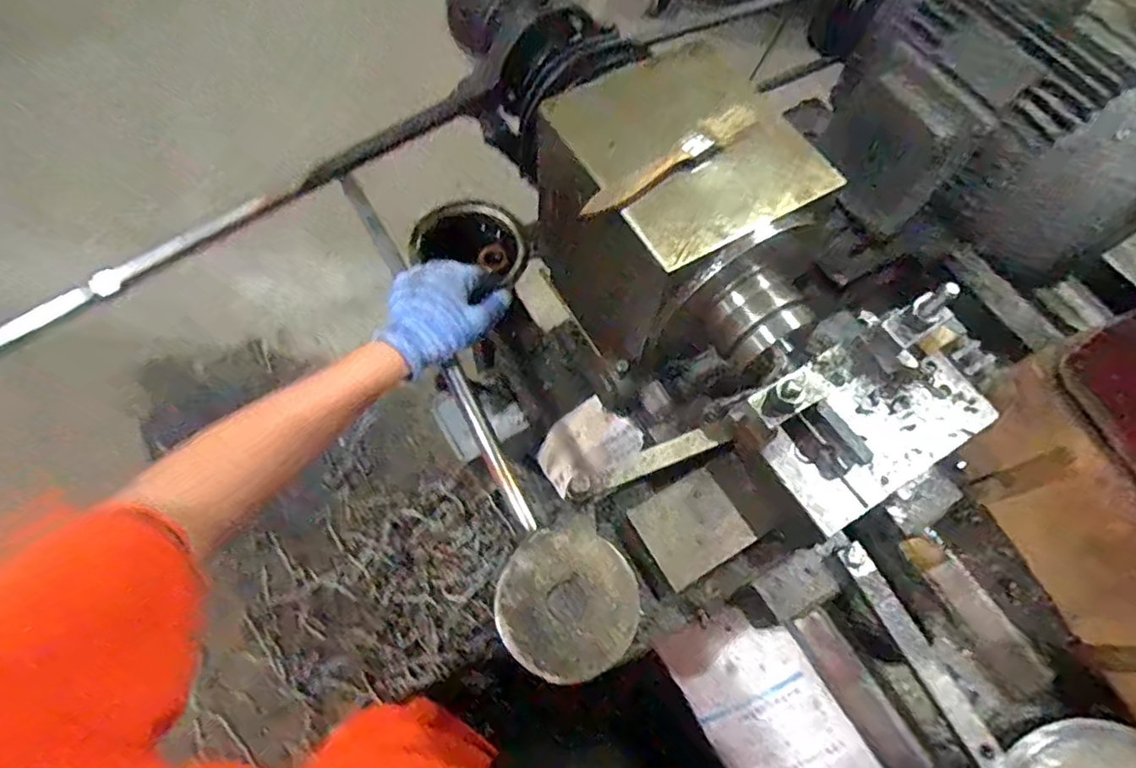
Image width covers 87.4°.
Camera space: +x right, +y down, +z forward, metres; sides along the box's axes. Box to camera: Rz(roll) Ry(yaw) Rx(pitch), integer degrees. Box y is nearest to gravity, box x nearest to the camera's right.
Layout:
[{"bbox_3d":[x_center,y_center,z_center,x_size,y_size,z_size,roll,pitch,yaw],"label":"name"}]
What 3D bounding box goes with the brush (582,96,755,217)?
[{"bbox_3d":[0.072,-0.156,0.413,0.150,0.014,0.020,-35,72,-16],"label":"brush"}]

